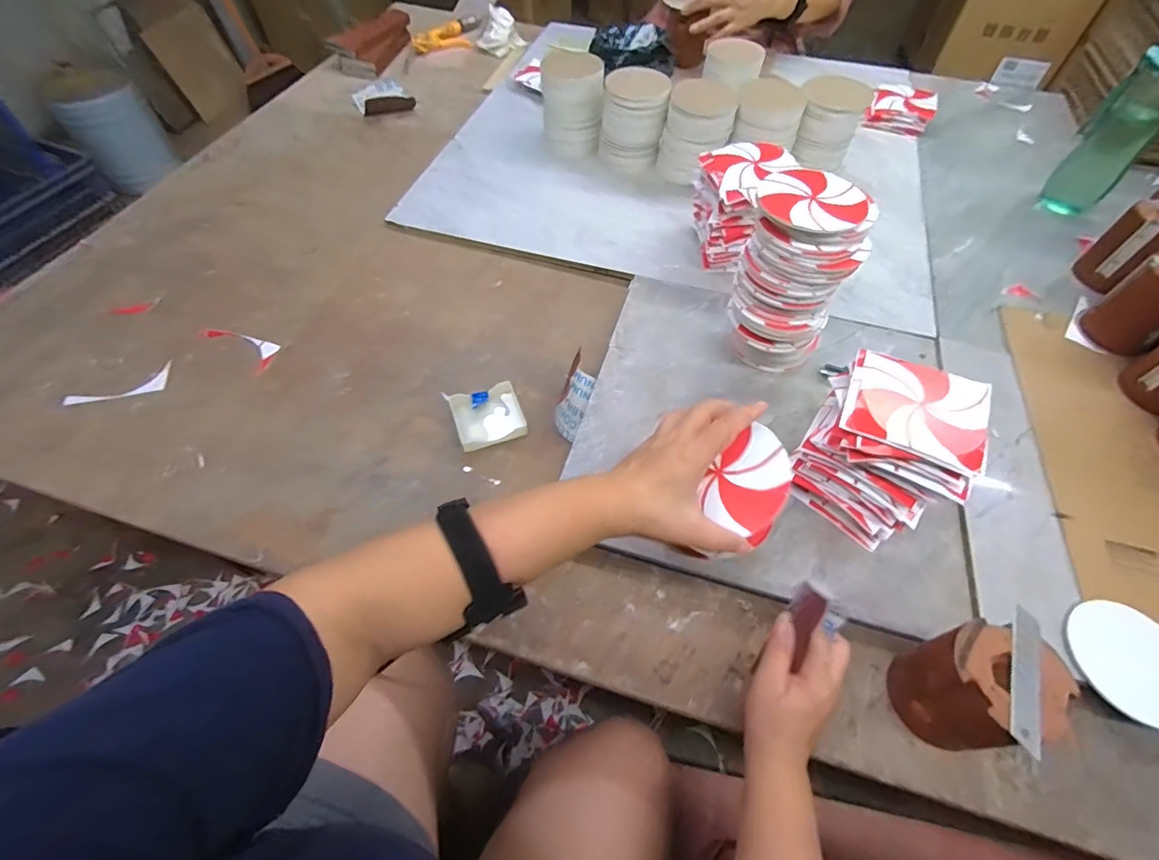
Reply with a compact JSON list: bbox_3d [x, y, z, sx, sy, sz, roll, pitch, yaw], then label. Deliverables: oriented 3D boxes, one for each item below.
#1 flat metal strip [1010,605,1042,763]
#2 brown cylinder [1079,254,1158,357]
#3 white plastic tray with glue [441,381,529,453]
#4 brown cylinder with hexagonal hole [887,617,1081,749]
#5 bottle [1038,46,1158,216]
[{"bbox_3d":[0.312,0.171,0.359,0.017,0.004,0.098,14,55,28],"label":"flat metal strip"},{"bbox_3d":[0.689,-0.151,0.626,0.078,0.098,0.077,-36,63,-22],"label":"brown cylinder"},{"bbox_3d":[-0.106,-0.015,0.596,0.077,0.021,0.073,-18,58,-12],"label":"white plastic tray with glue"},{"bbox_3d":[0.302,0.197,0.393,0.081,0.090,0.074,0,56,0],"label":"brown cylinder with hexagonal hole"},{"bbox_3d":[0.767,-0.425,0.725,0.066,0.229,0.066,7,56,4],"label":"bottle"}]

